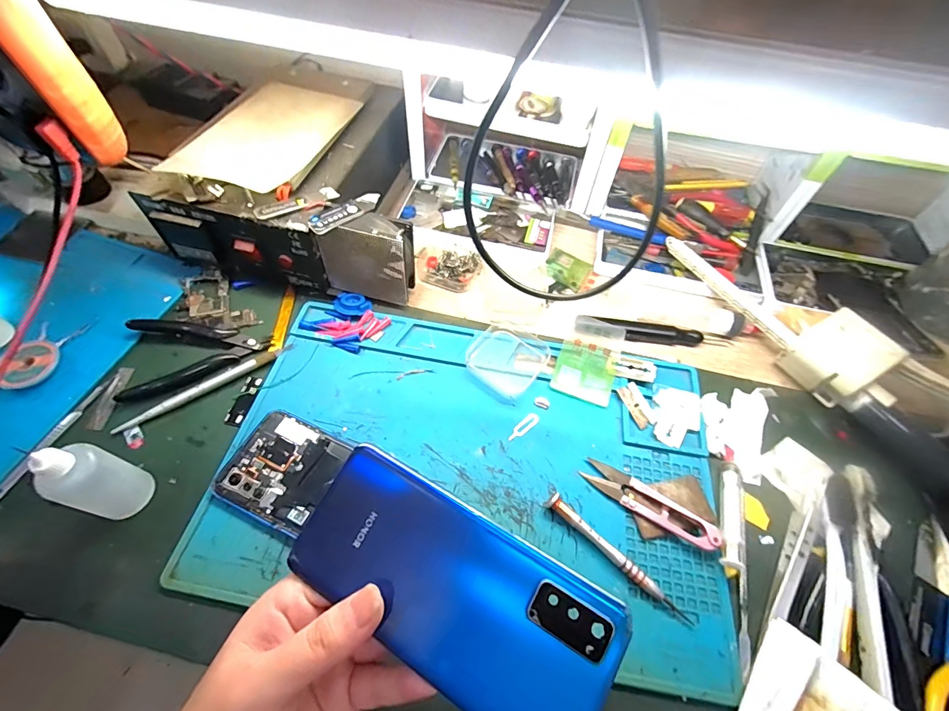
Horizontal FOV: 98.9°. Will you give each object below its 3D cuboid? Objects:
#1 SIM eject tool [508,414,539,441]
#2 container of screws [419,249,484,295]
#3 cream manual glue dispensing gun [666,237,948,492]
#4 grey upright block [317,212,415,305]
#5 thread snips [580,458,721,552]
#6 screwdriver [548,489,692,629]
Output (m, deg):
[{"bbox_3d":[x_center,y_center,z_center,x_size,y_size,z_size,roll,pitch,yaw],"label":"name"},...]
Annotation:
[{"bbox_3d":[0.041,0.061,0.343,0.033,0.004,0.010,-35,67,-21],"label":"SIM eject tool"},{"bbox_3d":[-0.030,-0.098,0.436,0.067,0.022,0.048,23,59,12],"label":"container of screws"},{"bbox_3d":[0.290,-0.039,0.389,0.065,0.051,0.260,-26,62,-18],"label":"cream manual glue dispensing gun"},{"bbox_3d":[-0.097,-0.089,0.377,0.080,0.086,0.032,7,57,1],"label":"grey upright block"},{"bbox_3d":[0.132,0.111,0.307,0.099,0.014,0.022,30,61,15],"label":"thread snips"},{"bbox_3d":[0.099,0.141,0.286,0.116,0.014,0.009,38,63,19],"label":"screwdriver"}]

